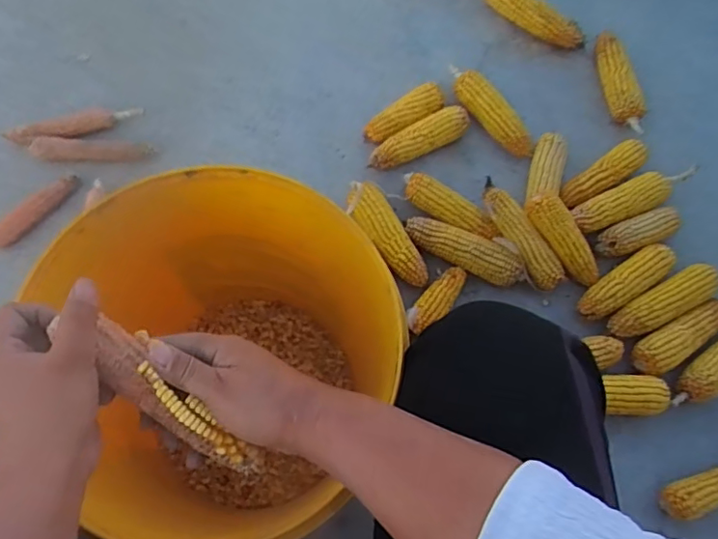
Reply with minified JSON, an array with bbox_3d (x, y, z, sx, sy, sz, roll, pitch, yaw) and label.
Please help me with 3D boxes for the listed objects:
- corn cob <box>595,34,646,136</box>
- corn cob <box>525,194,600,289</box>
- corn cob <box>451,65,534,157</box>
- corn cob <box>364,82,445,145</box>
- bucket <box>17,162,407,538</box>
[{"bbox_3d":[0.439,-0.321,0.963,0.045,0.051,0.196,-5,70,-6],"label":"corn cob"},{"bbox_3d":[0.293,-0.041,0.808,0.045,0.042,0.148,-39,100,-14],"label":"corn cob"},{"bbox_3d":[0.211,-0.258,0.922,0.055,0.049,0.196,-37,76,-16],"label":"corn cob"},{"bbox_3d":[0.074,-0.248,0.905,0.151,0.041,0.058,-28,74,-14],"label":"corn cob"},{"bbox_3d":[-0.132,0.105,0.583,0.256,0.327,0.288,11,69,0],"label":"bucket"}]

